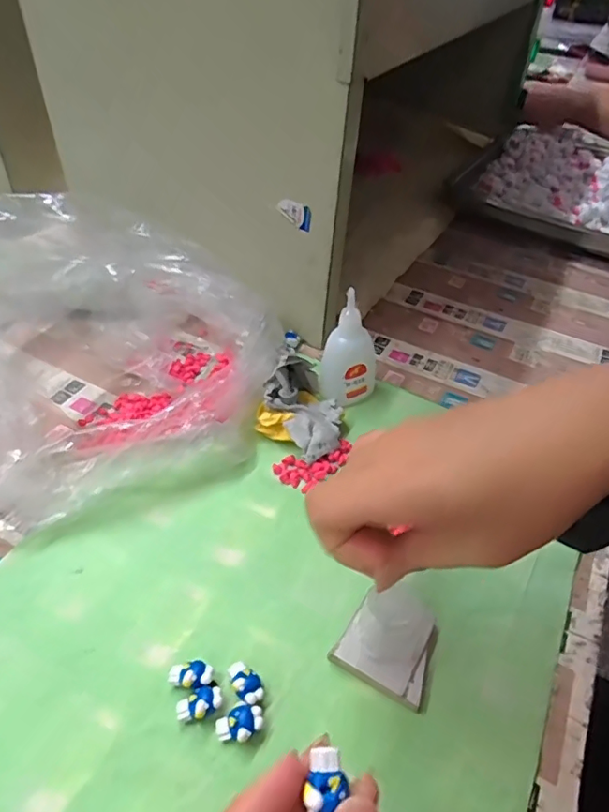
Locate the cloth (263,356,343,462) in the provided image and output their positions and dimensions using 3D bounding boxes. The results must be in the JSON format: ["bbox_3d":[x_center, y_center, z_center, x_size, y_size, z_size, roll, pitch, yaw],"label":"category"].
[{"bbox_3d":[0.000,-0.002,0.399,0.057,0.037,0.084,-23,51,-25],"label":"cloth"}]

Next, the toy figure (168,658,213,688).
[{"bbox_3d":[-0.058,0.137,0.268,0.021,0.011,0.014,-4,45,-9],"label":"toy figure"}]

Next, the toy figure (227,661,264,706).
[{"bbox_3d":[-0.030,0.139,0.266,0.023,0.013,0.014,31,50,25],"label":"toy figure"}]

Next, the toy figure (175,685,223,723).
[{"bbox_3d":[-0.051,0.146,0.258,0.022,0.012,0.012,-14,47,-18],"label":"toy figure"}]

